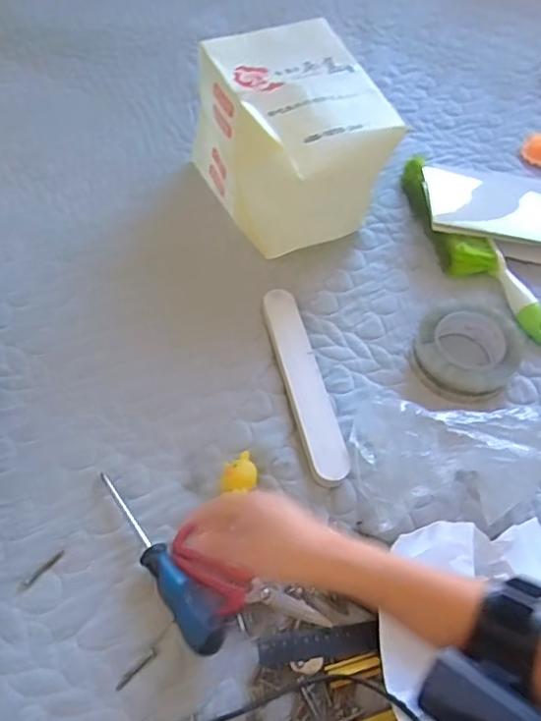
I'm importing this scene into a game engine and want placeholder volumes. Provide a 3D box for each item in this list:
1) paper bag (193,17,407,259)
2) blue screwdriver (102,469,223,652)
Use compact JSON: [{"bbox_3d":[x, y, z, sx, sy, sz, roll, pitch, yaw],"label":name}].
[{"bbox_3d":[0.031,-0.279,0.761,0.191,0.171,0.264,-19,60,-14],"label":"paper bag"},{"bbox_3d":[-0.104,0.182,0.547,0.035,0.031,0.199,-30,63,-20],"label":"blue screwdriver"}]

